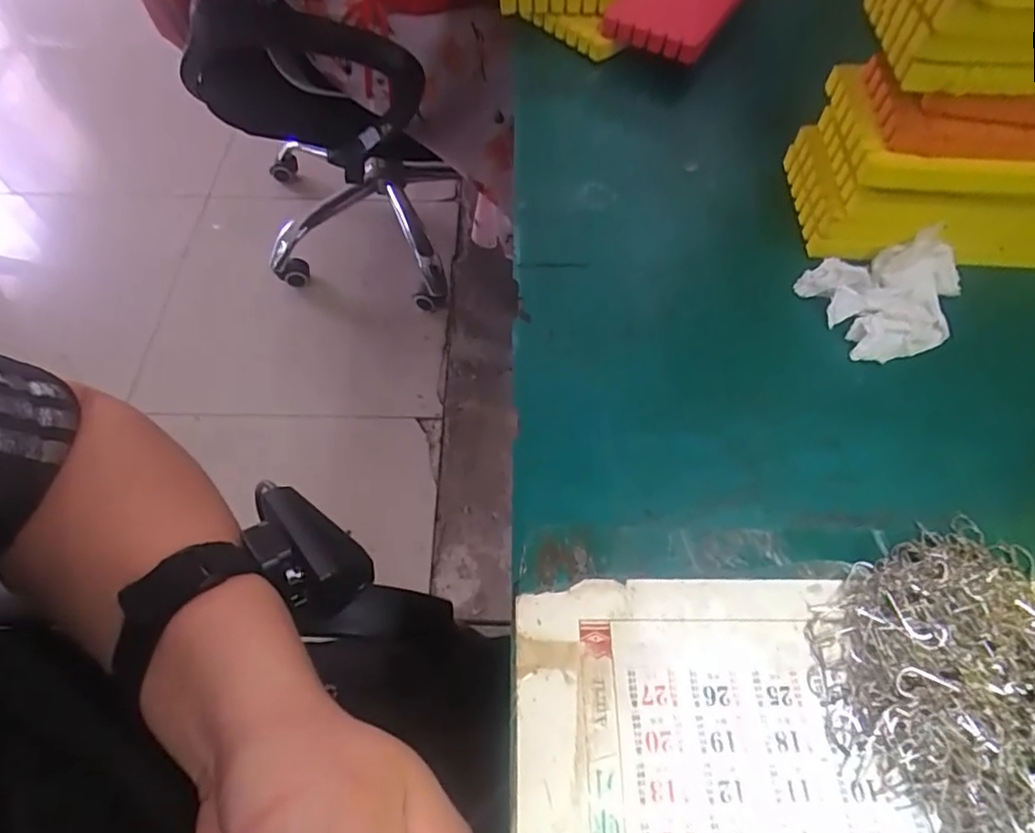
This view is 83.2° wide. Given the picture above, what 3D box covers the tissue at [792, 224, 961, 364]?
[{"bbox_3d":[0.192,-0.061,0.296,0.076,0.025,0.060,-15,61,-10],"label":"tissue"}]

